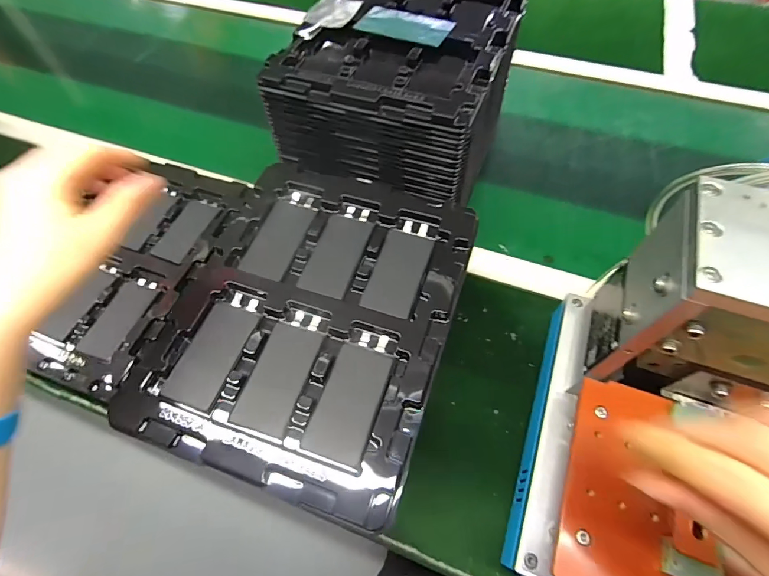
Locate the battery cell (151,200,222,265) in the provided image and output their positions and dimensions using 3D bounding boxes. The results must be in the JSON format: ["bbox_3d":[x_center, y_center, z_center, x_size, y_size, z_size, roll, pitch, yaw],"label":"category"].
[{"bbox_3d":[-0.233,-0.068,0.468,0.050,0.007,0.086,17,62,11],"label":"battery cell"}]

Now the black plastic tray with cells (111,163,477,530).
[{"bbox_3d":[-0.058,0.016,0.331,0.217,0.012,0.266,16,61,12],"label":"black plastic tray with cells"}]

